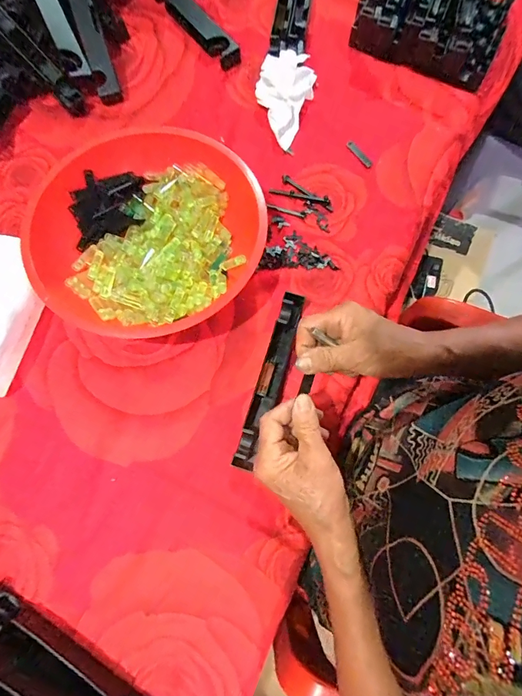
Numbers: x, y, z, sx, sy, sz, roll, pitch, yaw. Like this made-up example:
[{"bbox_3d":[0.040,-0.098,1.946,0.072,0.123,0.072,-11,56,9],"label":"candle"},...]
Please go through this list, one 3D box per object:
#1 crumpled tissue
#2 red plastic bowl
[{"bbox_3d":[0.024,-0.333,0.497,0.076,0.042,0.112,22,75,8],"label":"crumpled tissue"},{"bbox_3d":[-0.126,-0.127,0.421,0.227,0.078,0.242,0,73,2],"label":"red plastic bowl"}]

